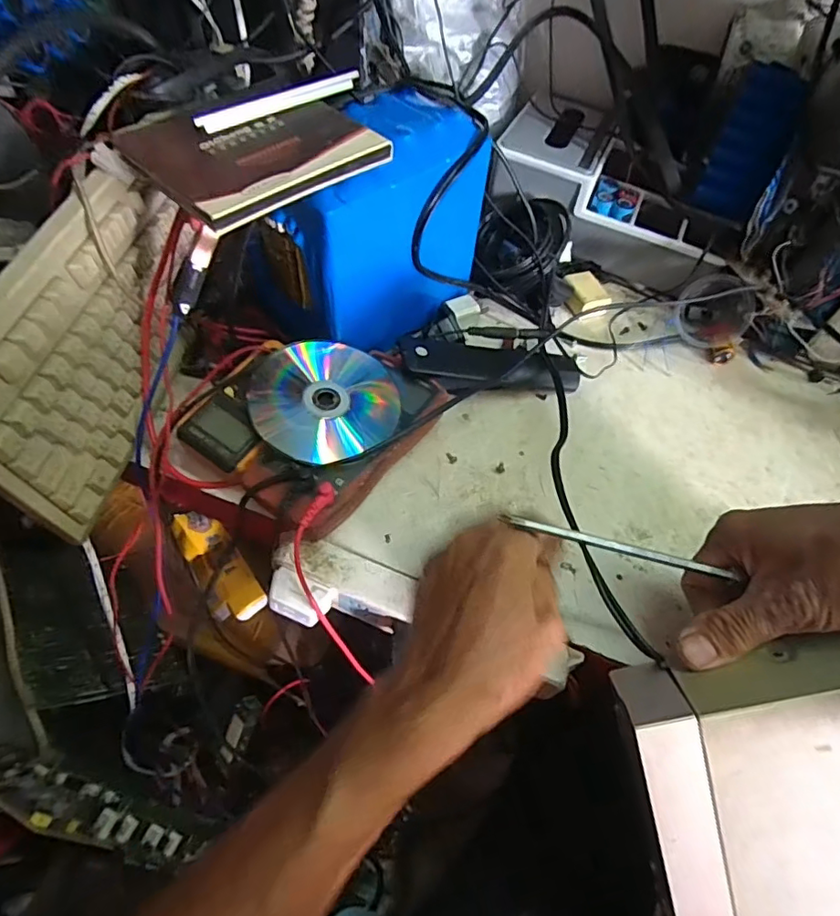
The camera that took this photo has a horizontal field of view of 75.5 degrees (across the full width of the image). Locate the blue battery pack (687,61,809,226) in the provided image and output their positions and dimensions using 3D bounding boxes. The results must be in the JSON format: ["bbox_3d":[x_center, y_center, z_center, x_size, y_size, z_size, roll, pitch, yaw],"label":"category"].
[{"bbox_3d":[0.322,-0.306,0.525,0.060,0.129,0.031,21,20,9],"label":"blue battery pack"}]

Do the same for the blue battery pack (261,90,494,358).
[{"bbox_3d":[-0.036,-0.198,0.468,0.191,0.156,0.104,-36,65,-26],"label":"blue battery pack"}]

